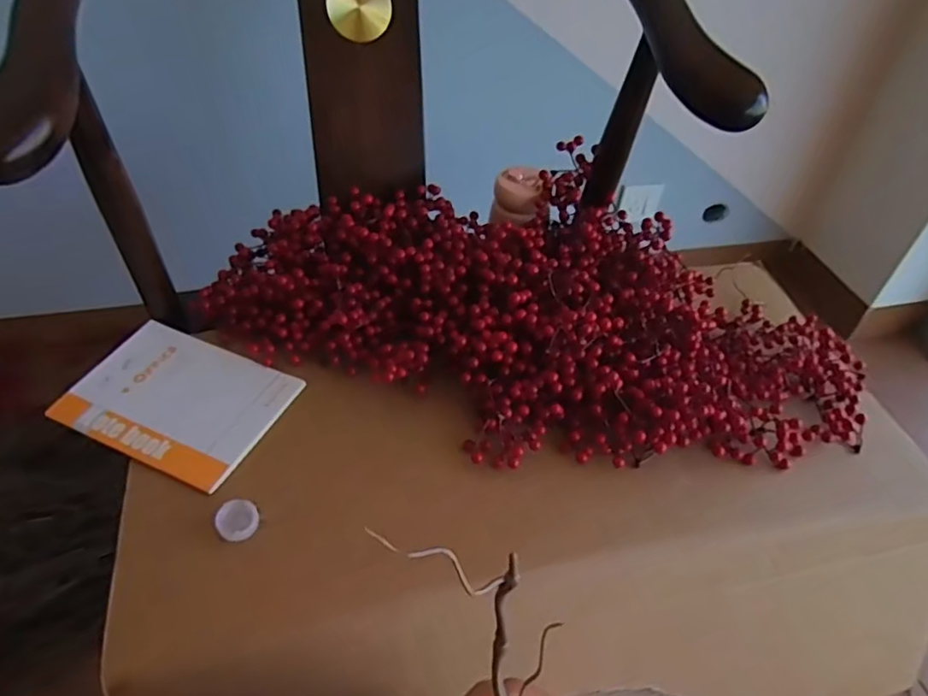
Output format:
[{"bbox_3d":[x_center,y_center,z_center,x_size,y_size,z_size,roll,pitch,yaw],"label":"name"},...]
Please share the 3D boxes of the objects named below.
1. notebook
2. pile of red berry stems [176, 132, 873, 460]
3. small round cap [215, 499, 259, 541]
[{"bbox_3d":[-0.279,0.047,0.592,0.199,0.006,0.139,21,47,15],"label":"notebook"},{"bbox_3d":[0.063,-0.034,0.620,0.679,0.119,0.286,5,45,0],"label":"pile of red berry stems"},{"bbox_3d":[-0.187,0.142,0.503,0.032,0.012,0.034,2,45,-3],"label":"small round cap"}]

